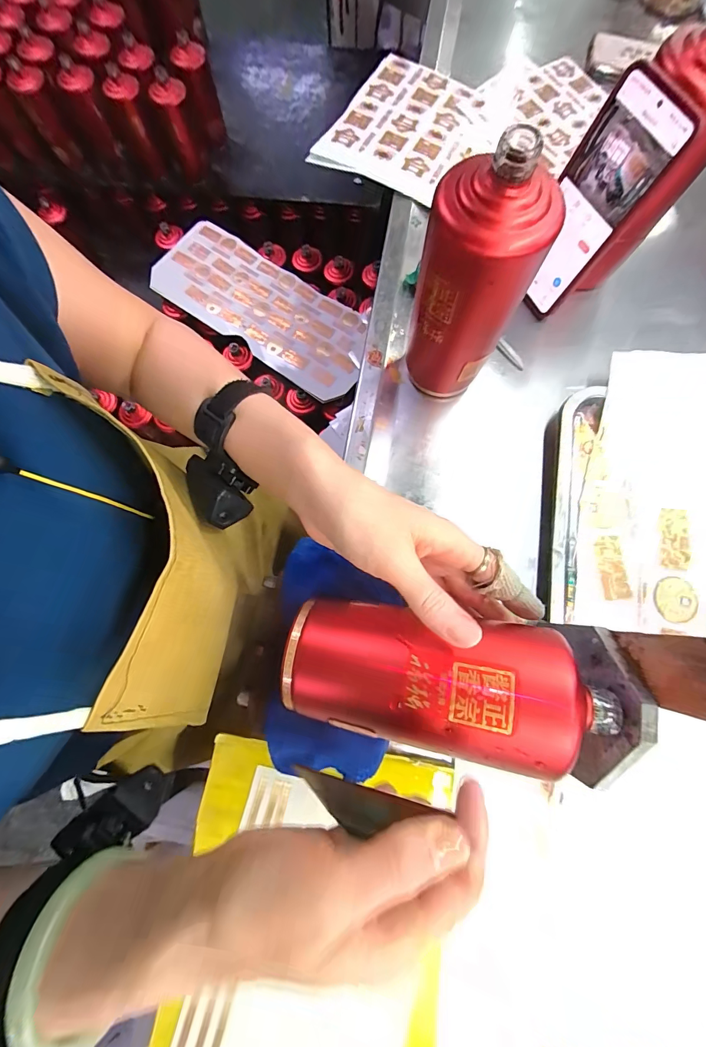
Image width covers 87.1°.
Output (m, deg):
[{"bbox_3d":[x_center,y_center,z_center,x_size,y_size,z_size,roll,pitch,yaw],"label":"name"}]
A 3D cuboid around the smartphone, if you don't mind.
[{"bbox_3d":[0.207,-0.285,0.340,0.017,0.159,0.079,-23,77,-22],"label":"smartphone"}]

